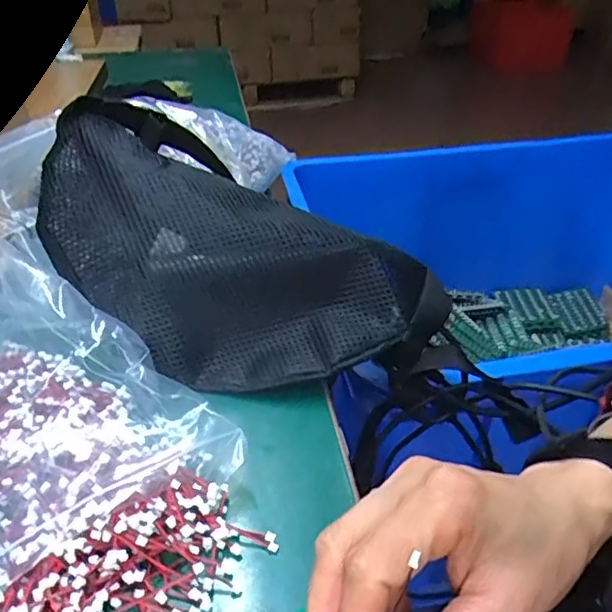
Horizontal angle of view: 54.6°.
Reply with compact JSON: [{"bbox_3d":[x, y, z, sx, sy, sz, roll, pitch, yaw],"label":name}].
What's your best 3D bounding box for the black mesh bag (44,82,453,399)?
[{"bbox_3d":[-0.055,-0.036,0.413,0.290,0.098,0.140,29,41,11],"label":"black mesh bag"}]

